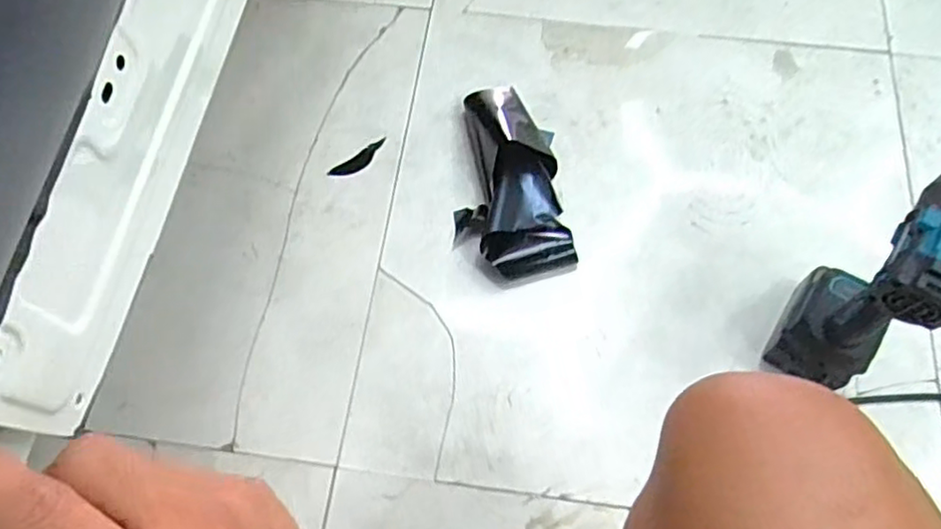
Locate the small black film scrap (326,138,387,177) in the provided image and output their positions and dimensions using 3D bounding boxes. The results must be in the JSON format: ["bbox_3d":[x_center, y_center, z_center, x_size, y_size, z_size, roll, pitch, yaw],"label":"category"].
[{"bbox_3d":[-0.135,-0.128,0.828,0.079,0.004,0.021,-35,70,-14],"label":"small black film scrap"}]

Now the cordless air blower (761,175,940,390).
[{"bbox_3d":[0.372,0.017,0.611,0.151,0.252,0.081,-41,72,-15],"label":"cordless air blower"}]

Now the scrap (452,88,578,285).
[{"bbox_3d":[0.042,-0.106,0.792,0.126,0.050,0.254,-6,66,-2],"label":"scrap"}]

